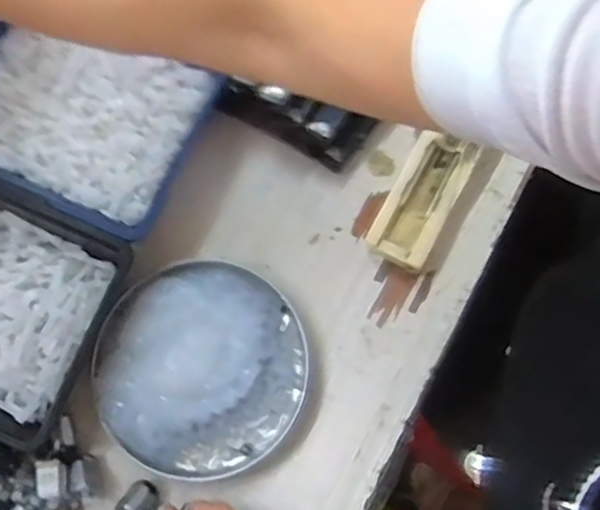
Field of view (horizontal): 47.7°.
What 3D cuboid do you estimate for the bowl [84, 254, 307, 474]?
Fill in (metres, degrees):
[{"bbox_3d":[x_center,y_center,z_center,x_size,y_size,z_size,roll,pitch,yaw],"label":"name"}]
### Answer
[{"bbox_3d":[-0.067,0.075,0.460,0.141,0.026,0.138,0,76,2],"label":"bowl"}]

